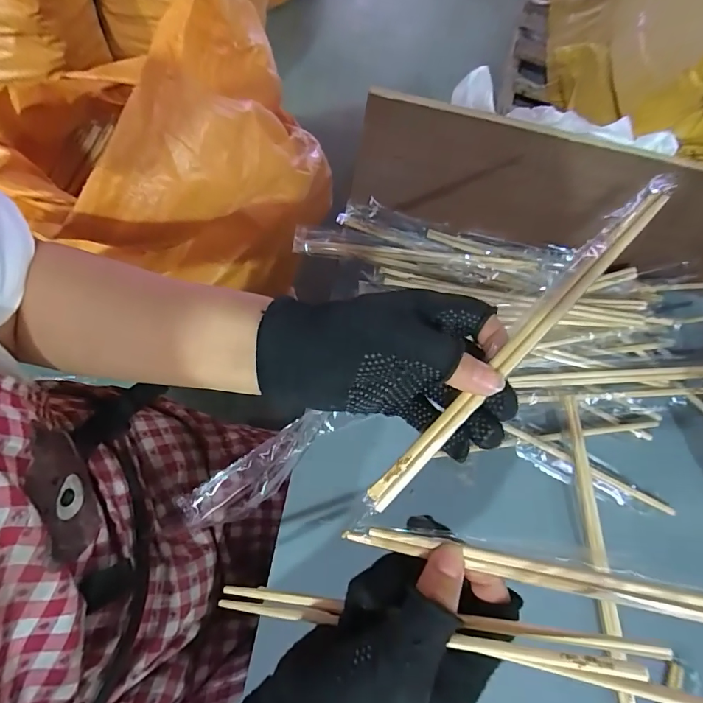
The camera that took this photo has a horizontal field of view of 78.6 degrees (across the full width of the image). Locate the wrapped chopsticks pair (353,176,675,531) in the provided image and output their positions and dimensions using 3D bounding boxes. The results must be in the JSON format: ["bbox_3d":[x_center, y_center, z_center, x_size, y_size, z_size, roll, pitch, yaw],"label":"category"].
[{"bbox_3d":[0.094,-0.001,0.245,0.017,0.012,0.263,42,88,18],"label":"wrapped chopsticks pair"}]

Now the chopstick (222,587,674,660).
[{"bbox_3d":[0.027,0.144,0.234,0.240,0.007,0.007,-7,57,24],"label":"chopstick"}]

